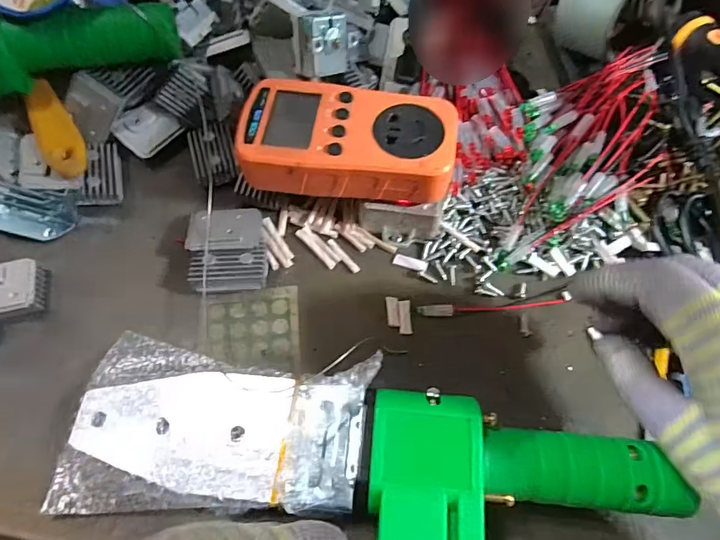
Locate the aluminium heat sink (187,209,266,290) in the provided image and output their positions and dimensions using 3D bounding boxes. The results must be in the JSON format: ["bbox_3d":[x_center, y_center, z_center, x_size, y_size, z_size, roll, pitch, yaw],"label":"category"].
[{"bbox_3d":[-0.085,-0.012,0.293,0.046,0.022,0.057,-8,66,-5],"label":"aluminium heat sink"}]

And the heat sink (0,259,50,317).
[{"bbox_3d":[-0.217,0.014,0.277,0.045,0.015,0.033,-11,66,-7],"label":"heat sink"}]

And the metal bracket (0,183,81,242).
[{"bbox_3d":[-0.215,-0.041,0.289,0.067,0.032,0.028,12,66,4],"label":"metal bracket"}]

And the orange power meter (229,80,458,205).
[{"bbox_3d":[-0.008,-0.080,0.278,0.125,0.032,0.067,6,65,1],"label":"orange power meter"}]

